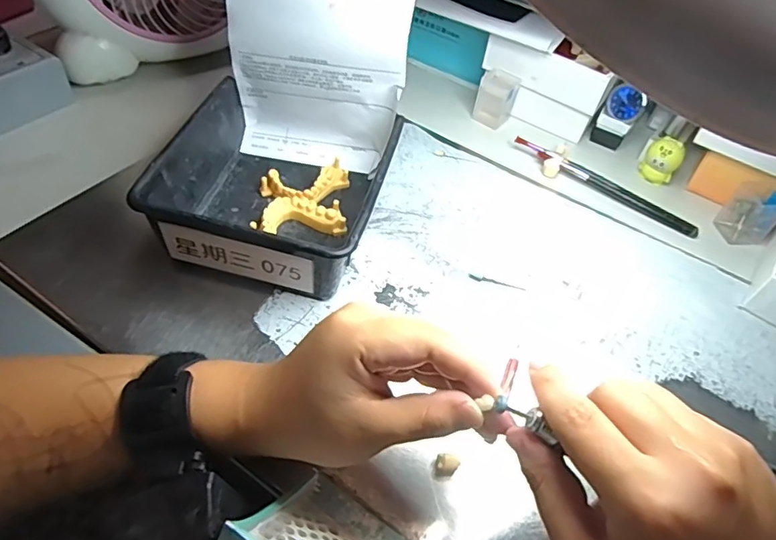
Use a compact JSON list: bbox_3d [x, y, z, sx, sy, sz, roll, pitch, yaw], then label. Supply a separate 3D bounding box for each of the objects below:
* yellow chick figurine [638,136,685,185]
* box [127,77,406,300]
[{"bbox_3d":[0.274,-0.108,0.534,0.033,0.043,0.023,32,53,20],"label":"yellow chick figurine"},{"bbox_3d":[-0.087,-0.066,0.434,0.162,0.068,0.174,13,49,3],"label":"box"}]

